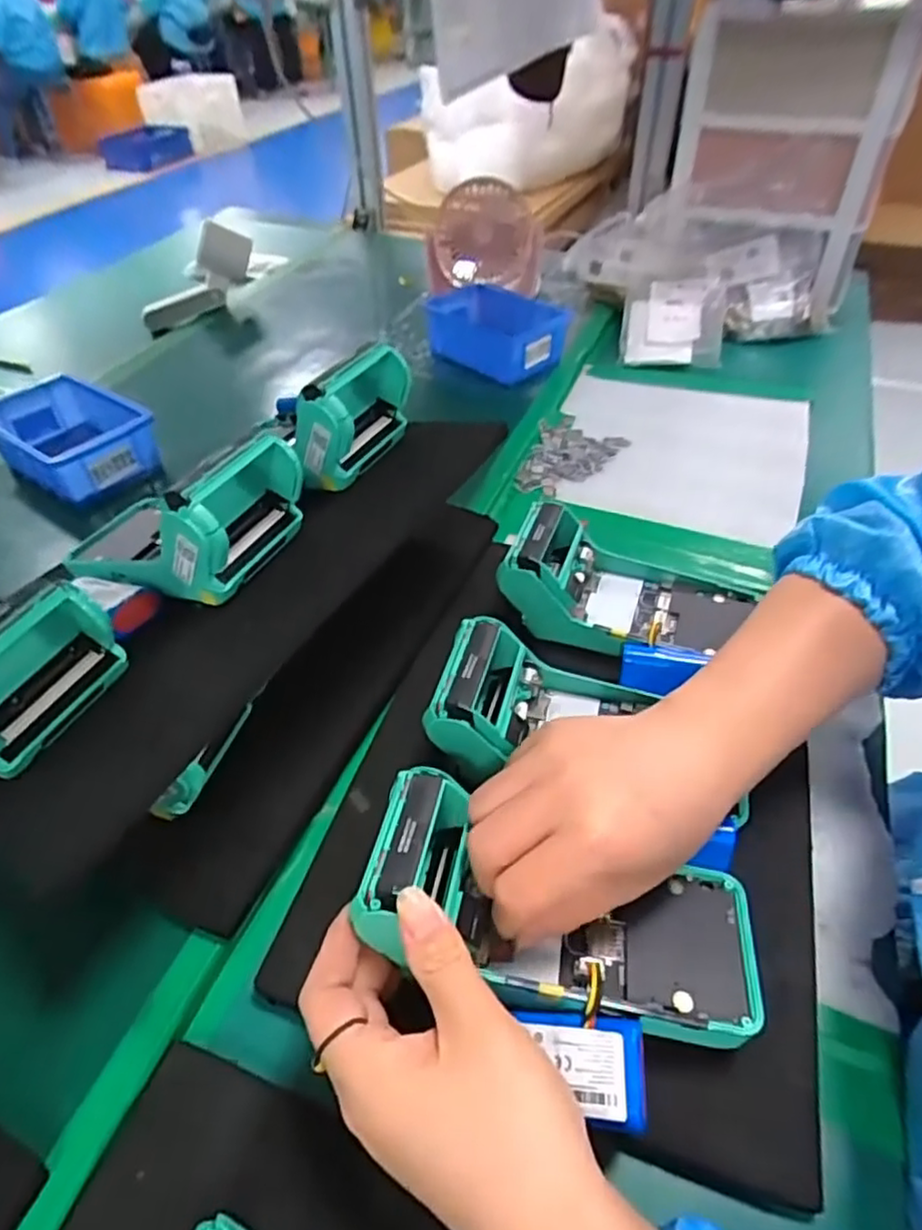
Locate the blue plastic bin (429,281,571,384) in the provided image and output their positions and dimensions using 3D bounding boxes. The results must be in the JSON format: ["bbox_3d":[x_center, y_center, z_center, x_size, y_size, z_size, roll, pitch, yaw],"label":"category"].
[{"bbox_3d":[0.036,-0.318,0.756,0.158,0.070,0.090,30,53,28],"label":"blue plastic bin"}]

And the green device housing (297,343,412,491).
[{"bbox_3d":[-0.066,-0.125,0.414,0.041,0.066,0.082,26,51,25],"label":"green device housing"}]

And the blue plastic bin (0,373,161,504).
[{"bbox_3d":[-0.348,-0.153,0.596,0.146,0.065,0.104,34,55,31],"label":"blue plastic bin"}]

